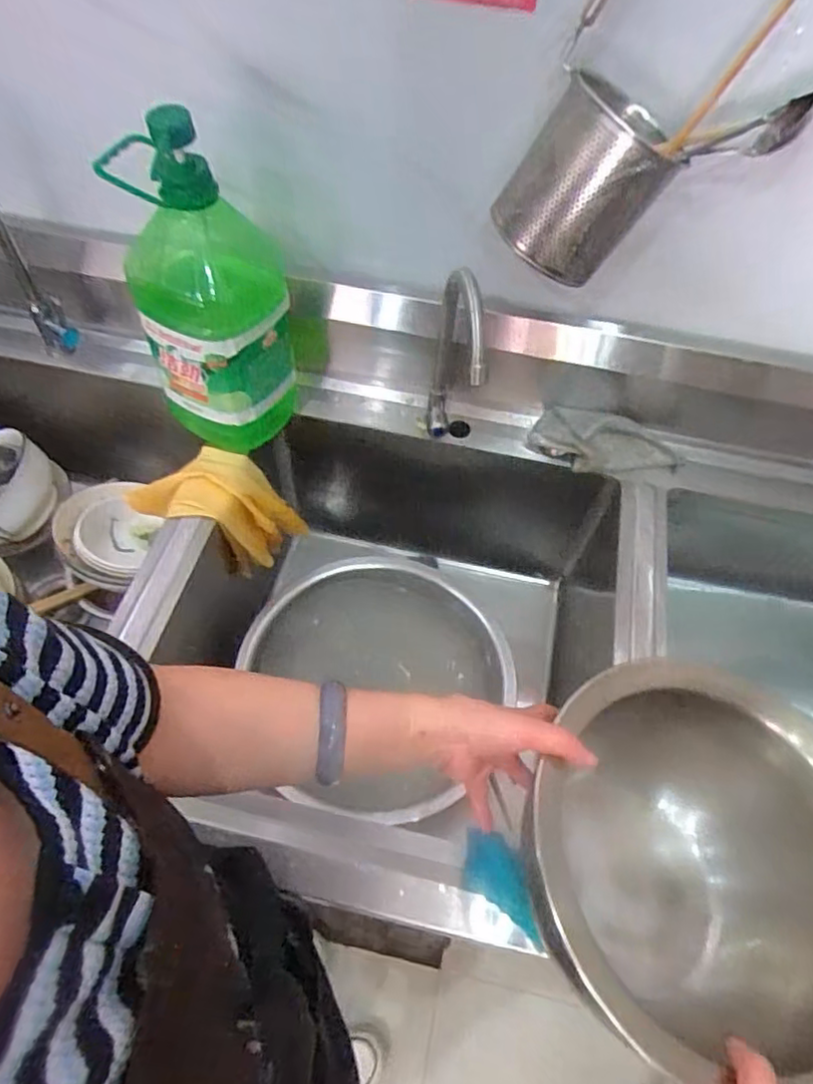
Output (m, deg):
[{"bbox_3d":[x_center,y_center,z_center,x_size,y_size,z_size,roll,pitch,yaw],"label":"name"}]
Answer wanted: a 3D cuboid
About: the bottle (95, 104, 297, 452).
[{"bbox_3d":[-0.221,-0.268,0.736,0.164,0.347,0.127,-18,59,-15],"label":"bottle"}]

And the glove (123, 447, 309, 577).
[{"bbox_3d":[-0.267,-0.053,0.881,0.217,0.114,0.117,25,58,13],"label":"glove"}]

